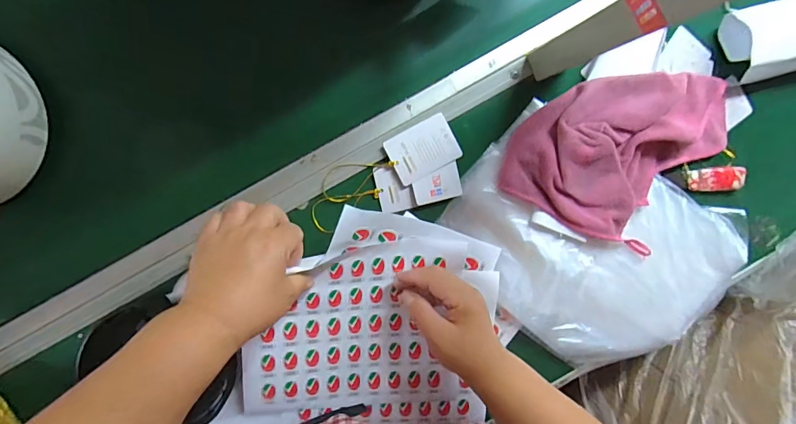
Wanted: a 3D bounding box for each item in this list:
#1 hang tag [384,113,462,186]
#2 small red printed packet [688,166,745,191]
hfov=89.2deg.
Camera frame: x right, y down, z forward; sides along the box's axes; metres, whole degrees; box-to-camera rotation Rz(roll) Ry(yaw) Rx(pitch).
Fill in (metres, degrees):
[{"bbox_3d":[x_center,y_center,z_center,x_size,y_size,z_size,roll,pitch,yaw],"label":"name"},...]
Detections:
[{"bbox_3d":[0.027,-0.064,0.413,0.069,0.006,0.050,-28,99,-2],"label":"hang tag"},{"bbox_3d":[0.358,-0.036,0.453,0.062,0.012,0.026,-5,97,-5],"label":"small red printed packet"}]

